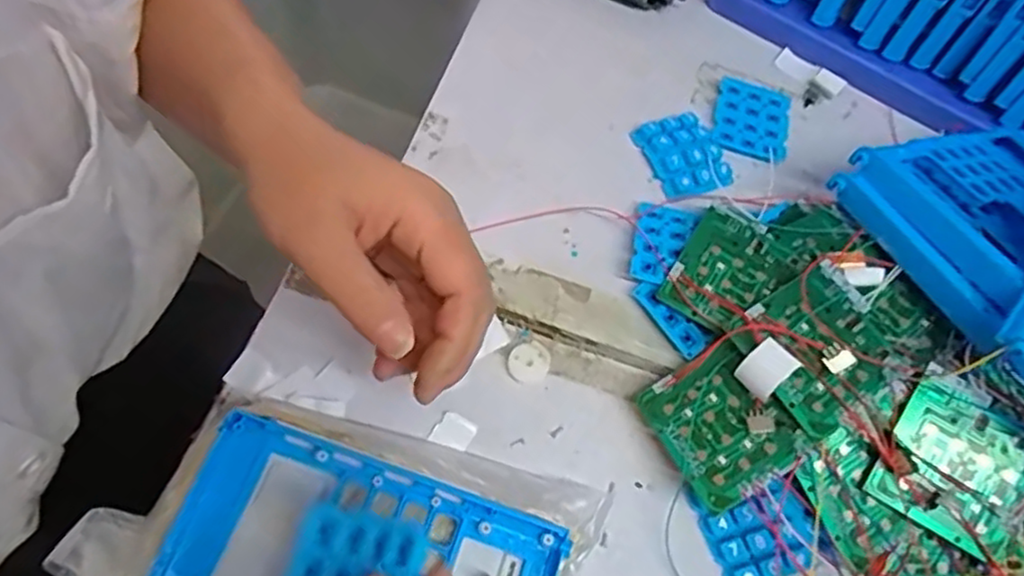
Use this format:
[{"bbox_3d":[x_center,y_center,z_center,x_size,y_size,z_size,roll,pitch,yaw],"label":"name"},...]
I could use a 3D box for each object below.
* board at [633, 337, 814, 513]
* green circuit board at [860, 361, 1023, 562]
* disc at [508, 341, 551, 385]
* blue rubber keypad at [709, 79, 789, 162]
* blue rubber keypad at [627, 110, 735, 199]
[{"bbox_3d":[0.107,0.070,0.354,0.061,0.008,0.072,-33,59,-1],"label":"board"},{"bbox_3d":[0.224,0.088,0.337,0.072,0.007,0.073,34,84,3],"label":"green circuit board"},{"bbox_3d":[0.009,0.042,0.379,0.022,0.009,0.020,3,66,-6],"label":"disc"},{"bbox_3d":[0.163,-0.114,0.458,0.050,0.010,0.061,18,65,1],"label":"blue rubber keypad"},{"bbox_3d":[0.111,-0.086,0.437,0.049,0.013,0.058,-17,69,-14],"label":"blue rubber keypad"}]

